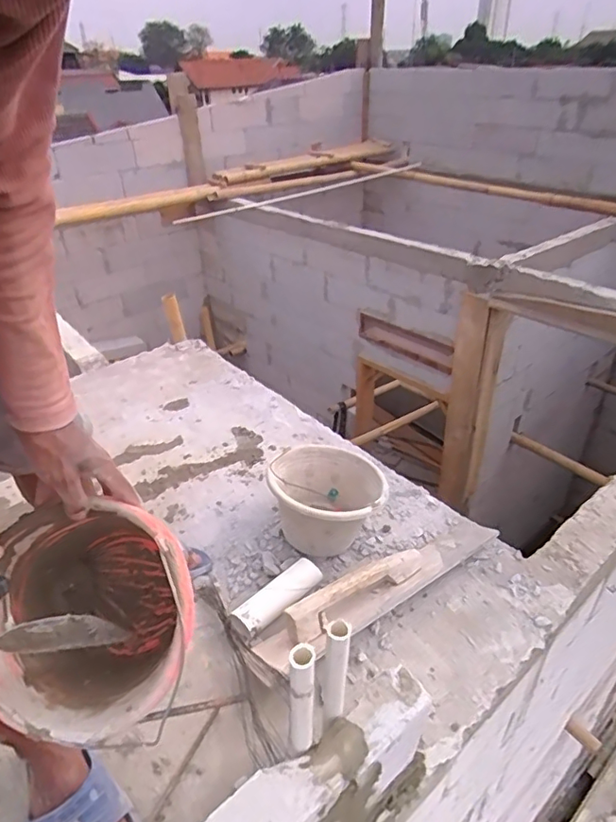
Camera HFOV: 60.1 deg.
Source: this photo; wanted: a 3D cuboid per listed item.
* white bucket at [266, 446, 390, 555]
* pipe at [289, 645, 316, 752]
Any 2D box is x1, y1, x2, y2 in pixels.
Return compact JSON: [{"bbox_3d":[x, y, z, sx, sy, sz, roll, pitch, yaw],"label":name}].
[{"bbox_3d":[0.044,0.198,1.153,0.233,0.181,0.238,-1,33,0],"label":"white bucket"},{"bbox_3d":[-0.005,0.326,0.593,0.026,0.200,0.021,-4,33,-5],"label":"pipe"}]

